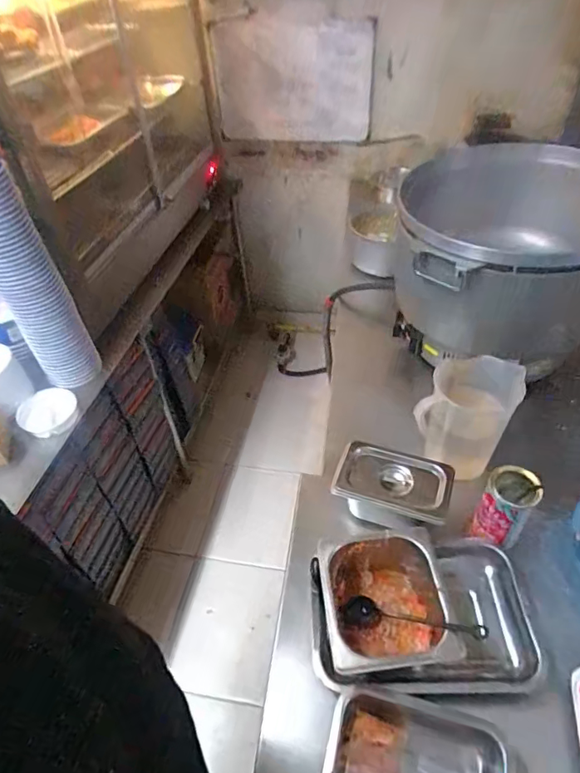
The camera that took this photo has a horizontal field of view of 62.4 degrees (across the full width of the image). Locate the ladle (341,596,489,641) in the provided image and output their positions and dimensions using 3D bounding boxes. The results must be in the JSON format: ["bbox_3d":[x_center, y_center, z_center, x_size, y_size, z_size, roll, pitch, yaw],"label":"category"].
[{"bbox_3d":[0.166,0.318,0.646,0.190,0.035,0.041,-10,37,36],"label":"ladle"}]

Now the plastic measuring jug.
[{"bbox_3d":[0.321,0.069,0.890,0.140,0.223,0.138,25,52,26],"label":"plastic measuring jug"}]

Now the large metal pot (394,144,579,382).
[{"bbox_3d":[0.448,-0.267,1.026,0.413,0.325,0.432,-2,45,2],"label":"large metal pot"}]

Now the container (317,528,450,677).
[{"bbox_3d":[0.128,0.303,0.662,0.158,0.092,0.167,-7,45,-3],"label":"container"}]

